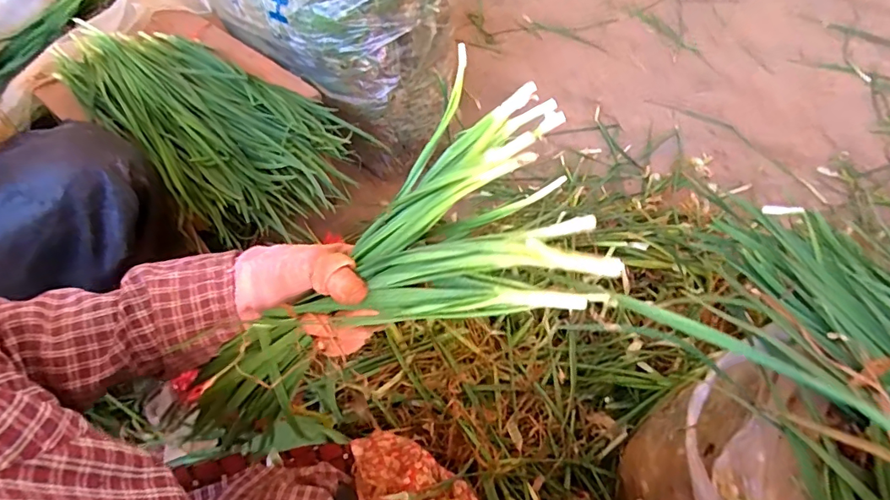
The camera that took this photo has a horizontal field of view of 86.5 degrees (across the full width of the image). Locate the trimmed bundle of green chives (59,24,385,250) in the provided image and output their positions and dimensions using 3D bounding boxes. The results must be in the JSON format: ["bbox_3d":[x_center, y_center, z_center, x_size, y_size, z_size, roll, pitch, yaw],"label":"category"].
[{"bbox_3d":[-0.389,-0.228,0.791,0.490,0.151,0.278,33,63,24],"label":"trimmed bundle of green chives"}]

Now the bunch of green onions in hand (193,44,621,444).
[{"bbox_3d":[-0.070,0.025,0.350,0.378,0.054,0.180,-35,52,22],"label":"bunch of green onions in hand"}]

